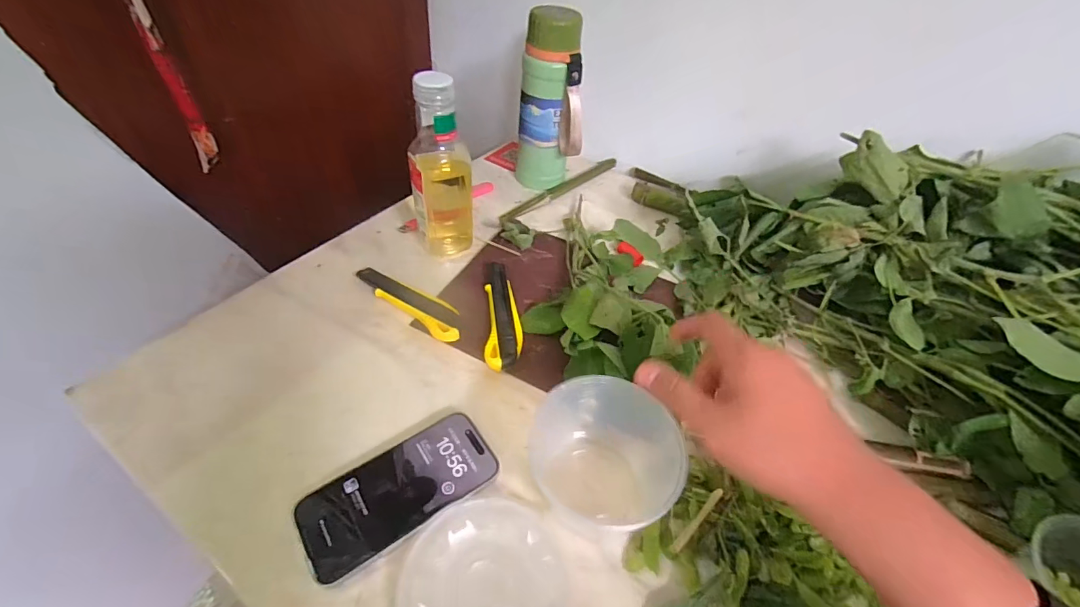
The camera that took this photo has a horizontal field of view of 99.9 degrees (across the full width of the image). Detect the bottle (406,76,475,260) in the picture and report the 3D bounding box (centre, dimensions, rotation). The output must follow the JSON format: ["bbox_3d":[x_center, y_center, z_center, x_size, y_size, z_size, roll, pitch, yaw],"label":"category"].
[{"bbox_3d":[-0.107,-0.144,0.495,0.064,0.198,0.044,-6,46,-12],"label":"bottle"}]

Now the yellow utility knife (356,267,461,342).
[{"bbox_3d":[-0.135,-0.003,0.481,0.144,0.015,0.036,30,51,24],"label":"yellow utility knife"}]

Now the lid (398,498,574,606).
[{"bbox_3d":[-0.036,0.196,0.308,0.112,0.017,0.117,2,45,-2],"label":"lid"}]

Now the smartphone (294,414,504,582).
[{"bbox_3d":[-0.108,0.144,0.354,0.142,0.010,0.072,-25,51,-26],"label":"smartphone"}]

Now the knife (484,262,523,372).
[{"bbox_3d":[-0.039,0.010,0.478,0.035,0.014,0.140,-2,45,-5],"label":"knife"}]

